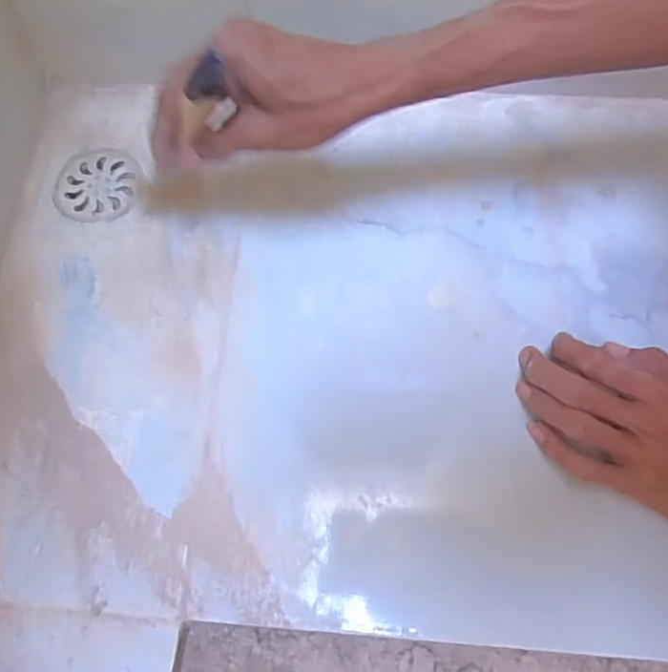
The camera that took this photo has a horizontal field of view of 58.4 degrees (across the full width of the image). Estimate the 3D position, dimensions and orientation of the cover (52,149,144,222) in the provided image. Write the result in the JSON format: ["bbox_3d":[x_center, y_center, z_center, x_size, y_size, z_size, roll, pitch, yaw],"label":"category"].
[{"bbox_3d":[-0.207,-0.133,0.524,0.070,0.010,0.074,1,71,2],"label":"cover"}]

